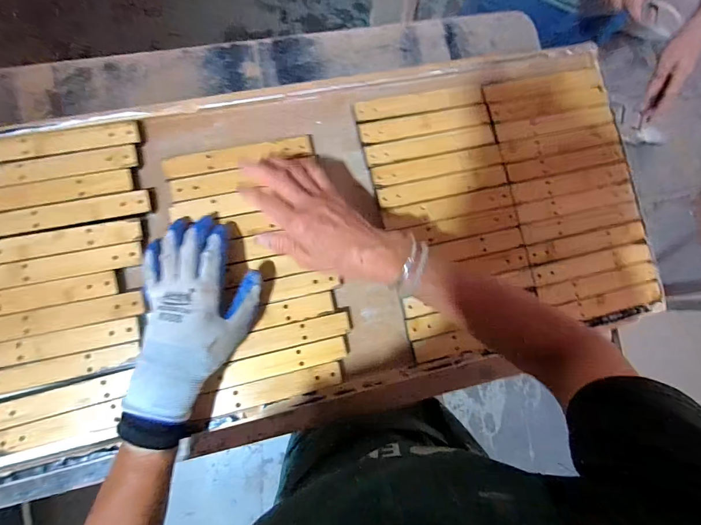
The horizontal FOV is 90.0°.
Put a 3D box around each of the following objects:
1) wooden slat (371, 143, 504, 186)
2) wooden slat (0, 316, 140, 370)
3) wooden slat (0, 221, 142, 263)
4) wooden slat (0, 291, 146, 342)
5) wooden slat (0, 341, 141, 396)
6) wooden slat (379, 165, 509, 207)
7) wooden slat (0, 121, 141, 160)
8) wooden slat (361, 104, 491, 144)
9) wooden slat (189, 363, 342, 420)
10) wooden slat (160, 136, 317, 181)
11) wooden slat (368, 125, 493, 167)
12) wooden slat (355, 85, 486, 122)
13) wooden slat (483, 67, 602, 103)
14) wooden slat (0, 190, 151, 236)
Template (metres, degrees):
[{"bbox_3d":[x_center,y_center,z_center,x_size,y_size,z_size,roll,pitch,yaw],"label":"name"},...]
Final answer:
[{"bbox_3d":[0.117,-0.128,0.458,0.175,0.004,0.028,-12,87,-7],"label":"wooden slat"},{"bbox_3d":[-0.330,0.093,0.388,0.181,0.005,0.029,-10,87,-7],"label":"wooden slat"},{"bbox_3d":[-0.333,-0.022,0.400,0.175,0.004,0.025,-10,87,-7],"label":"wooden slat"},{"bbox_3d":[-0.328,0.063,0.394,0.180,0.007,0.027,-11,87,-7],"label":"wooden slat"},{"bbox_3d":[-0.328,0.121,0.387,0.172,0.005,0.027,-11,87,-7],"label":"wooden slat"},{"bbox_3d":[0.123,-0.100,0.457,0.174,0.004,0.028,-13,88,-7],"label":"wooden slat"},{"bbox_3d":[-0.341,-0.142,0.410,0.173,0.007,0.029,-10,87,-7],"label":"wooden slat"},{"bbox_3d":[0.099,-0.184,0.463,0.172,0.006,0.027,-12,87,-7],"label":"wooden slat"},{"bbox_3d":[-0.091,0.152,0.418,0.163,0.004,0.029,-12,87,-7],"label":"wooden slat"},{"bbox_3d":[-0.137,-0.130,0.432,0.177,0.006,0.026,-12,87,-7],"label":"wooden slat"},{"bbox_3d":[0.107,-0.156,0.460,0.174,0.004,0.028,-12,87,-7],"label":"wooden slat"},{"bbox_3d":[0.093,-0.213,0.466,0.175,0.008,0.029,-11,87,-7],"label":"wooden slat"},{"bbox_3d":[0.270,-0.252,0.497,0.177,0.012,0.032,-12,87,-7],"label":"wooden slat"},{"bbox_3d":[-0.325,-0.057,0.403,0.176,0.006,0.027,-11,87,-7],"label":"wooden slat"}]

